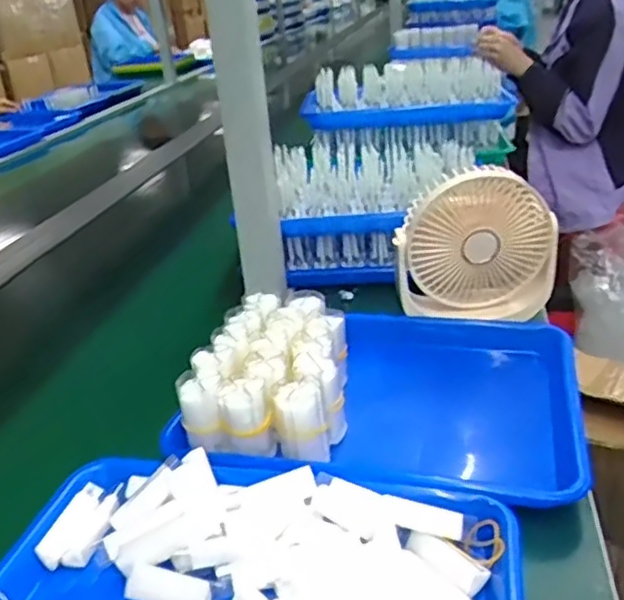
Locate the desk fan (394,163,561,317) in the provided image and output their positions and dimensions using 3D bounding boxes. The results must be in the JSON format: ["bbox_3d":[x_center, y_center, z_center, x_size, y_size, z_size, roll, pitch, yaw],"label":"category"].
[{"bbox_3d":[0.169,-0.052,0.676,0.158,0.155,0.053,-11,27,-11],"label":"desk fan"}]

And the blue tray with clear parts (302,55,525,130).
[{"bbox_3d":[0.143,-0.325,1.029,0.314,0.049,0.193,-4,44,6],"label":"blue tray with clear parts"}]

